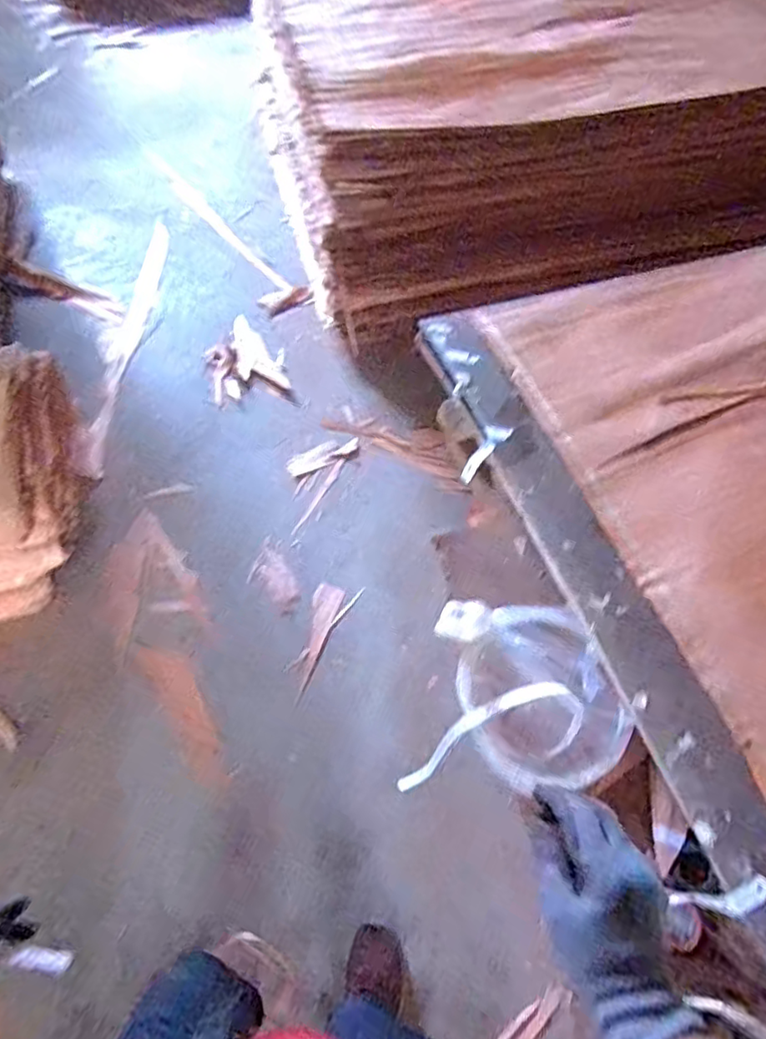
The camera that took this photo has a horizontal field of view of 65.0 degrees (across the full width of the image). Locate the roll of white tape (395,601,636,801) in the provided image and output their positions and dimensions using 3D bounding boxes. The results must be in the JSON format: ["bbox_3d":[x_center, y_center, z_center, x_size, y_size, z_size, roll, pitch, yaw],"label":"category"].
[{"bbox_3d":[0.151,0.201,0.705,0.246,0.086,0.207,-3,73,3],"label":"roll of white tape"}]

